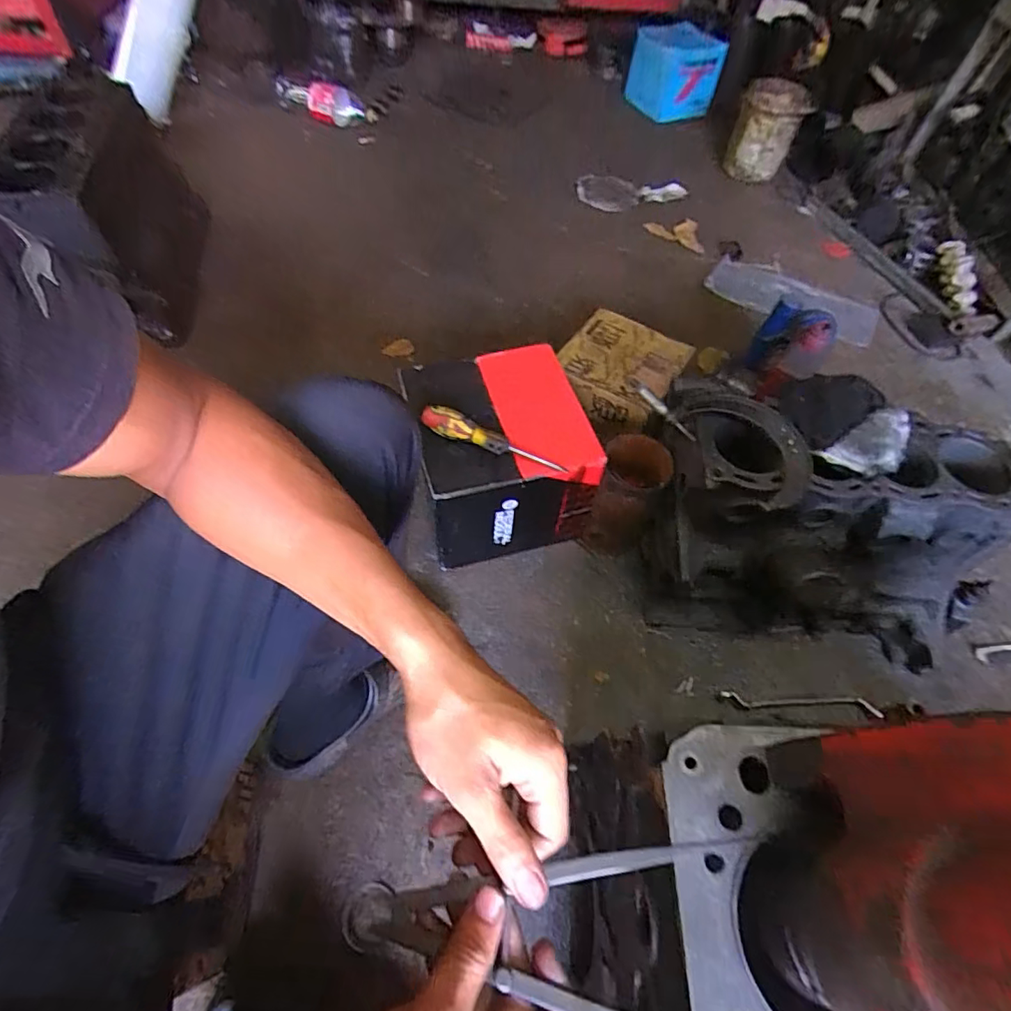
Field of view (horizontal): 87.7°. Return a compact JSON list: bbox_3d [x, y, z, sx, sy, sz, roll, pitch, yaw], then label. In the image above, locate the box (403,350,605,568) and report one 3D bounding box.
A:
[{"bbox_3d":[-0.013,-0.075,0.807,0.219,0.234,0.254,-14,59,-13],"label":"box"}]

